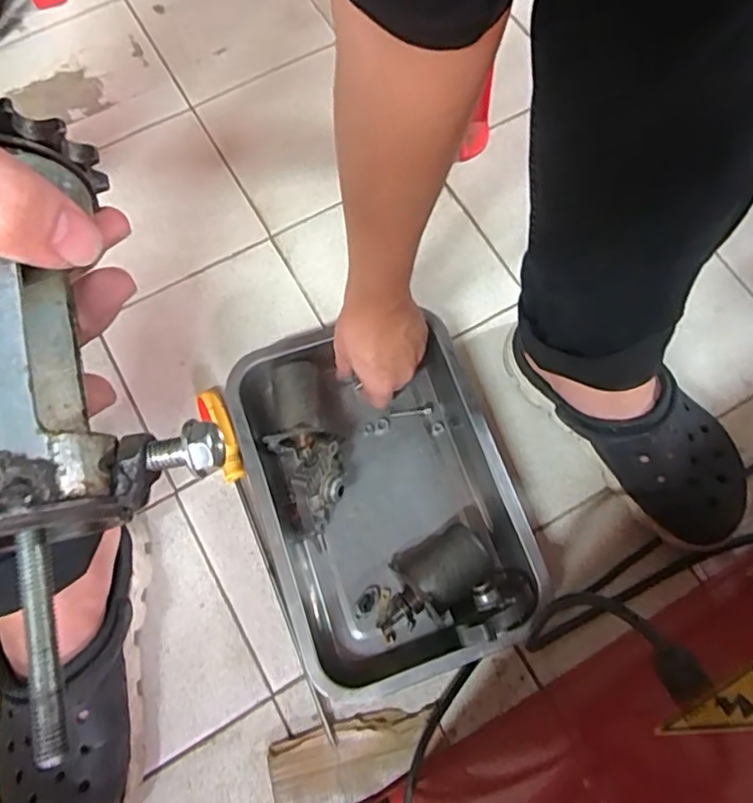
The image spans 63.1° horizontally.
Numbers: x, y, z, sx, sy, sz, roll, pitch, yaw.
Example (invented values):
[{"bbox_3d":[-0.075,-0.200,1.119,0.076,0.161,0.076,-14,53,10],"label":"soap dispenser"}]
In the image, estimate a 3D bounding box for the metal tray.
[{"bbox_3d":[0.001,0.072,0.545,0.215,0.062,0.322,-18,73,-6],"label":"metal tray"}]

